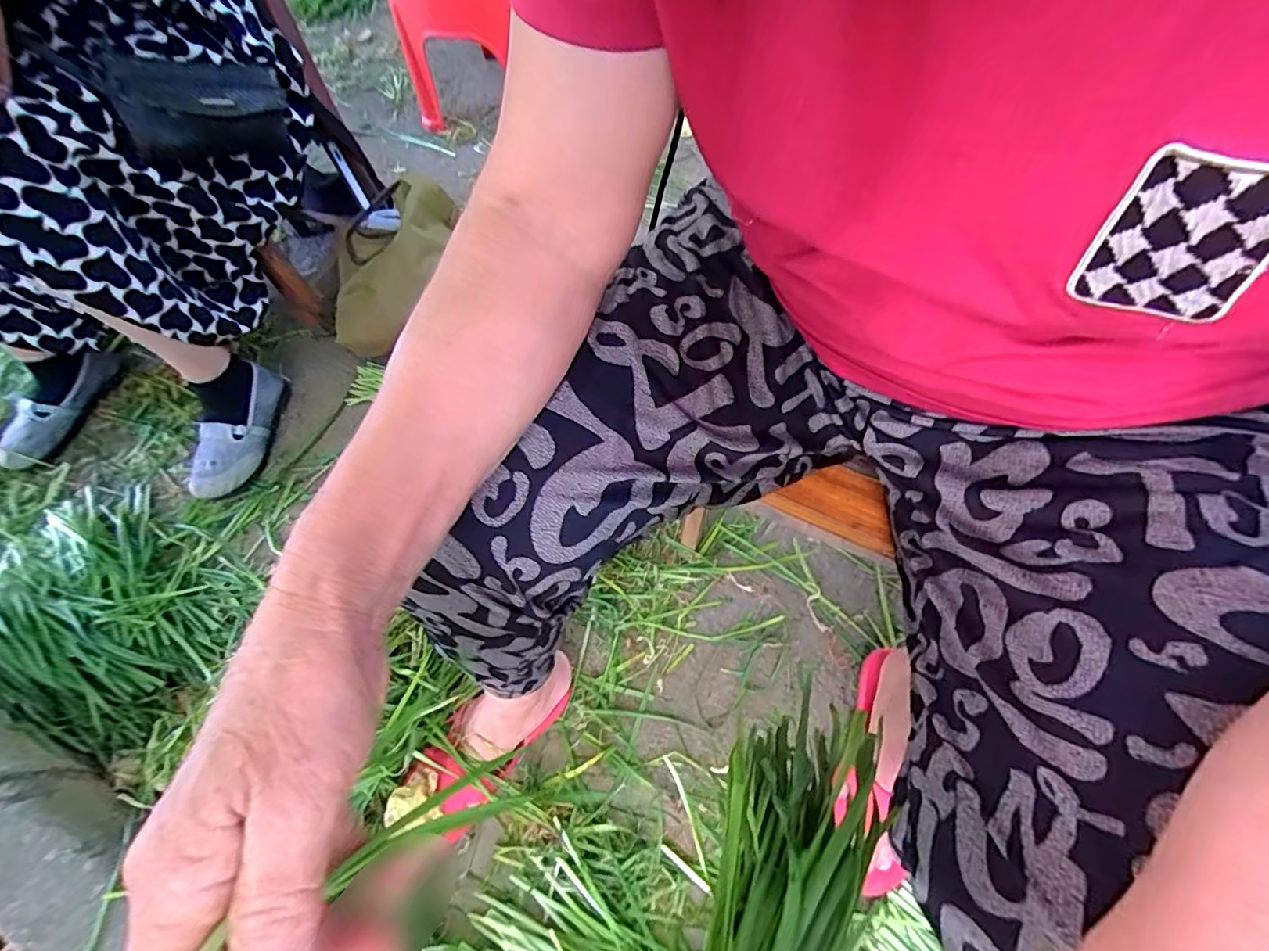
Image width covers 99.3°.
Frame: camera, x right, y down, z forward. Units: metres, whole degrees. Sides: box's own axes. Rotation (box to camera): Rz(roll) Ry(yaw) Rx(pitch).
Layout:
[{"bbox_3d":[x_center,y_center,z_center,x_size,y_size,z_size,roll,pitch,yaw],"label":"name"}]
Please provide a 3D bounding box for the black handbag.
[{"bbox_3d":[-0.517,-0.450,0.649,0.030,0.102,0.187,7,31,34],"label":"black handbag"}]

